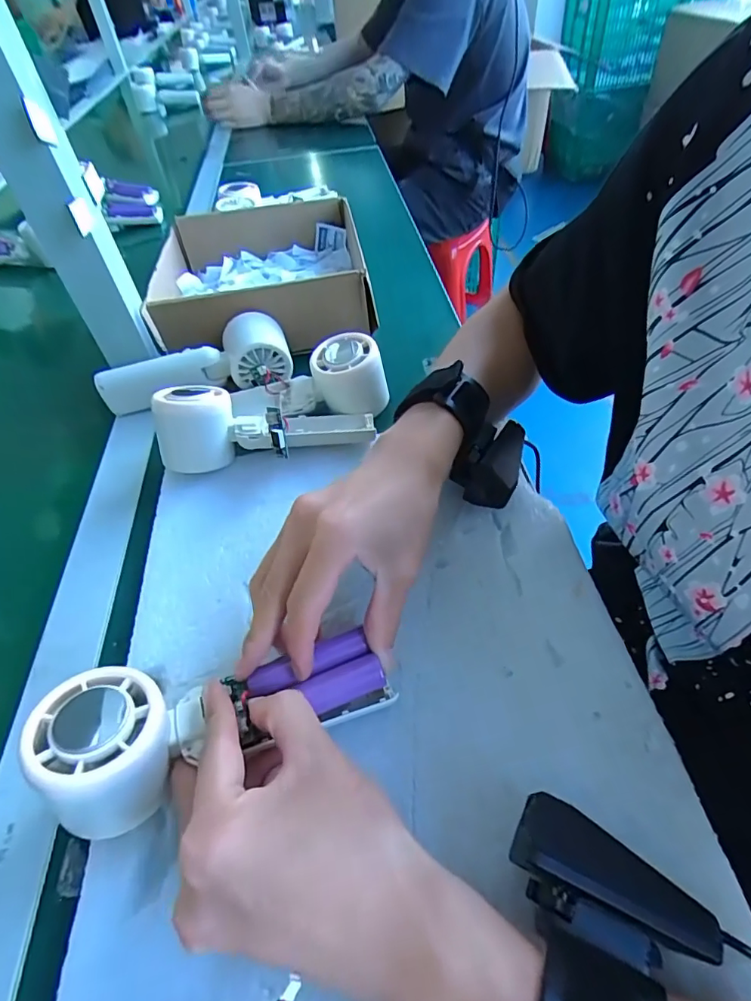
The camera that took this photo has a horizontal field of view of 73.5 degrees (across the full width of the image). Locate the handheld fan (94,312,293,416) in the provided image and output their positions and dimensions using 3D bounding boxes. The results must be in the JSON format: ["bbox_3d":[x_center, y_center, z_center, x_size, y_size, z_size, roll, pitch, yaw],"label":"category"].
[{"bbox_3d":[-0.160,-0.126,0.453,0.165,0.048,0.067,-6,50,-1],"label":"handheld fan"}]

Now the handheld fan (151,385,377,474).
[{"bbox_3d":[-0.082,-0.060,0.382,0.159,0.054,0.064,-6,50,-1],"label":"handheld fan"}]

